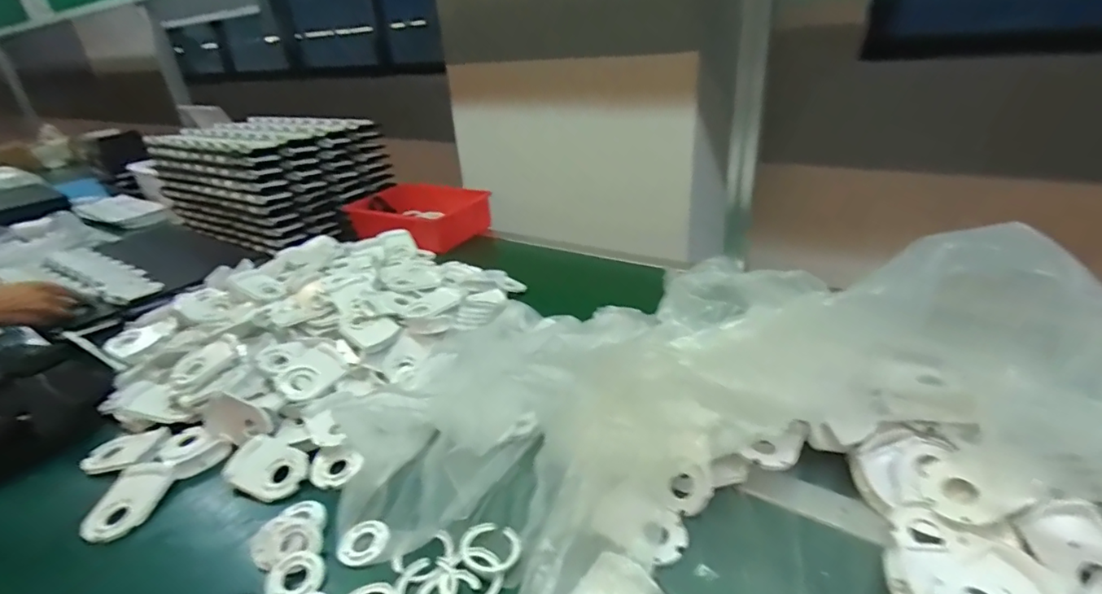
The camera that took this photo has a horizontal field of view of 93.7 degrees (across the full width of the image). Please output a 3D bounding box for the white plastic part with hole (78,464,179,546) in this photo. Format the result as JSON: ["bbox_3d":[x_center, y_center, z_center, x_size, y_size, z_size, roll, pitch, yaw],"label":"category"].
[{"bbox_3d":[-0.431,0.207,0.529,0.050,0.008,0.087,17,37,-8],"label":"white plastic part with hole"}]

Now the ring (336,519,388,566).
[{"bbox_3d":[-0.172,0.221,0.473,0.044,0.007,0.043,-3,27,2],"label":"ring"}]

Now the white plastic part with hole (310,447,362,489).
[{"bbox_3d":[-0.230,0.181,0.555,0.055,0.016,0.042,-8,28,-7],"label":"white plastic part with hole"}]

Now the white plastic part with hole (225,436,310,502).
[{"bbox_3d":[-0.300,0.180,0.552,0.084,0.019,0.059,12,31,28],"label":"white plastic part with hole"}]

